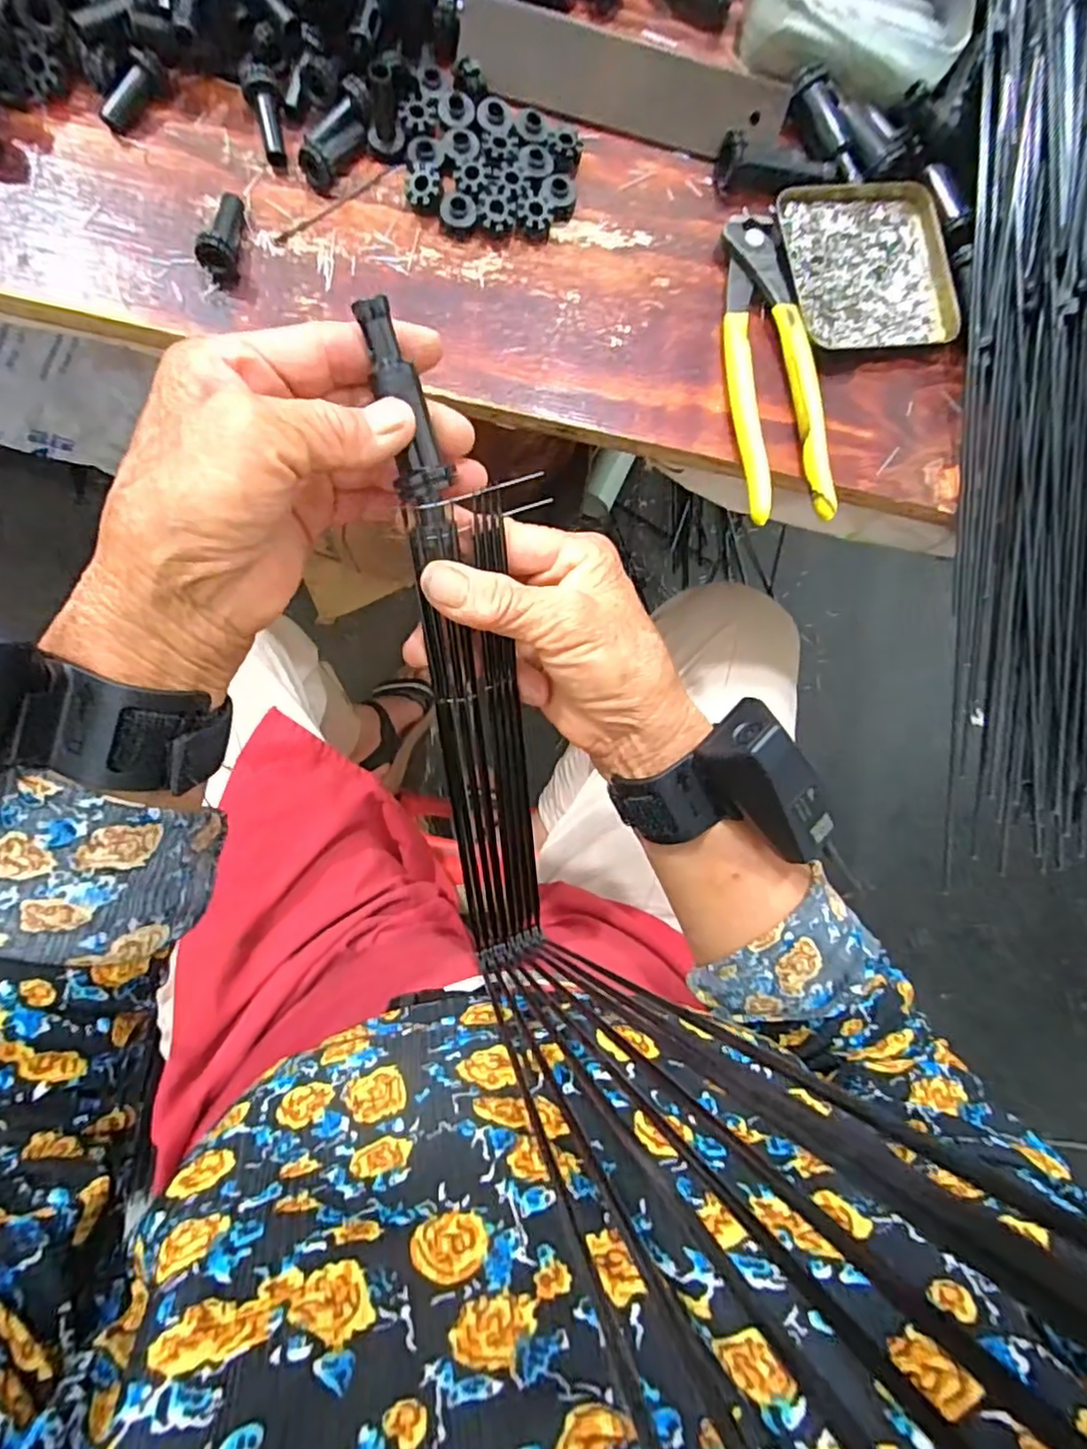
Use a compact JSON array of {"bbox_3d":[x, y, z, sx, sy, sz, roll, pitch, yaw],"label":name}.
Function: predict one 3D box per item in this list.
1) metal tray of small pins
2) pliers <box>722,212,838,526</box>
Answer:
[{"bbox_3d":[0.181,-0.261,0.360,0.092,0.011,0.093,-10,86,-8],"label":"metal tray of small pins"},{"bbox_3d":[0.122,-0.191,0.342,0.046,0.015,0.165,-8,85,-8],"label":"pliers"}]

